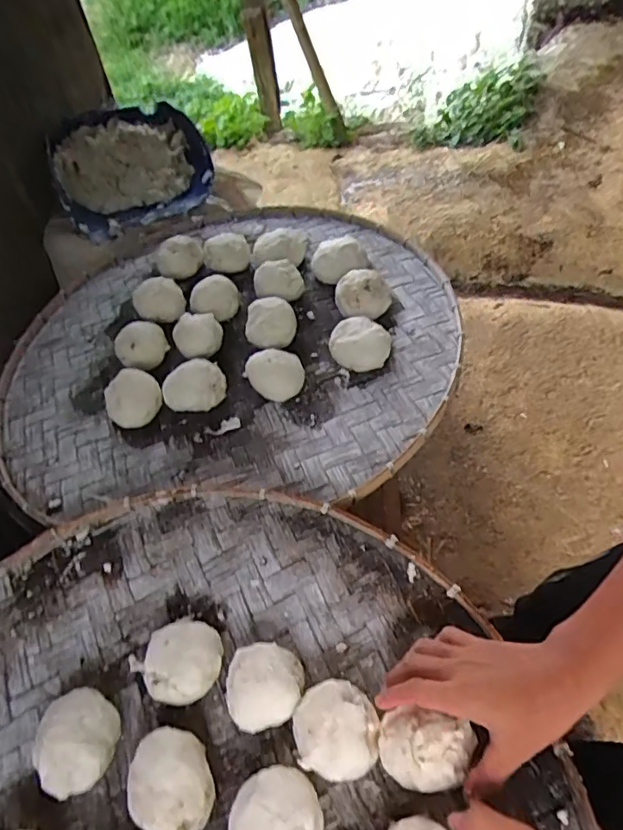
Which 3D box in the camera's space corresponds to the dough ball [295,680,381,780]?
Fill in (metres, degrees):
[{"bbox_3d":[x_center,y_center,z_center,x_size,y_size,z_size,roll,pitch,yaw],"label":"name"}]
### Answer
[{"bbox_3d":[0.023,0.289,0.488,0.076,0.049,0.077,-2,53,3],"label":"dough ball"}]

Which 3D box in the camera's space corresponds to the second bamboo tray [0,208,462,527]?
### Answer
[{"bbox_3d":[-0.140,-0.143,0.843,0.713,0.087,0.637,-1,53,5],"label":"second bamboo tray"}]

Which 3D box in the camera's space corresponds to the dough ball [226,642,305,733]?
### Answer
[{"bbox_3d":[-0.045,0.264,0.517,0.073,0.048,0.070,-2,53,3],"label":"dough ball"}]

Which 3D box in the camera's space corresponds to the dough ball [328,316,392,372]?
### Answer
[{"bbox_3d":[0.072,-0.103,0.765,0.083,0.048,0.076,28,60,24],"label":"dough ball"}]

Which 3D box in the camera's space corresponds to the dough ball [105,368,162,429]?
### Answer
[{"bbox_3d":[-0.256,-0.024,0.761,0.081,0.058,0.072,-31,56,-17],"label":"dough ball"}]

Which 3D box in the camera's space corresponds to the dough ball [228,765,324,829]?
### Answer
[{"bbox_3d":[-0.030,0.354,0.457,0.076,0.050,0.079,-2,53,3],"label":"dough ball"}]

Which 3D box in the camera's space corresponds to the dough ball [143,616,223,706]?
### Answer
[{"bbox_3d":[-0.129,0.253,0.540,0.072,0.054,0.078,-2,53,3],"label":"dough ball"}]

